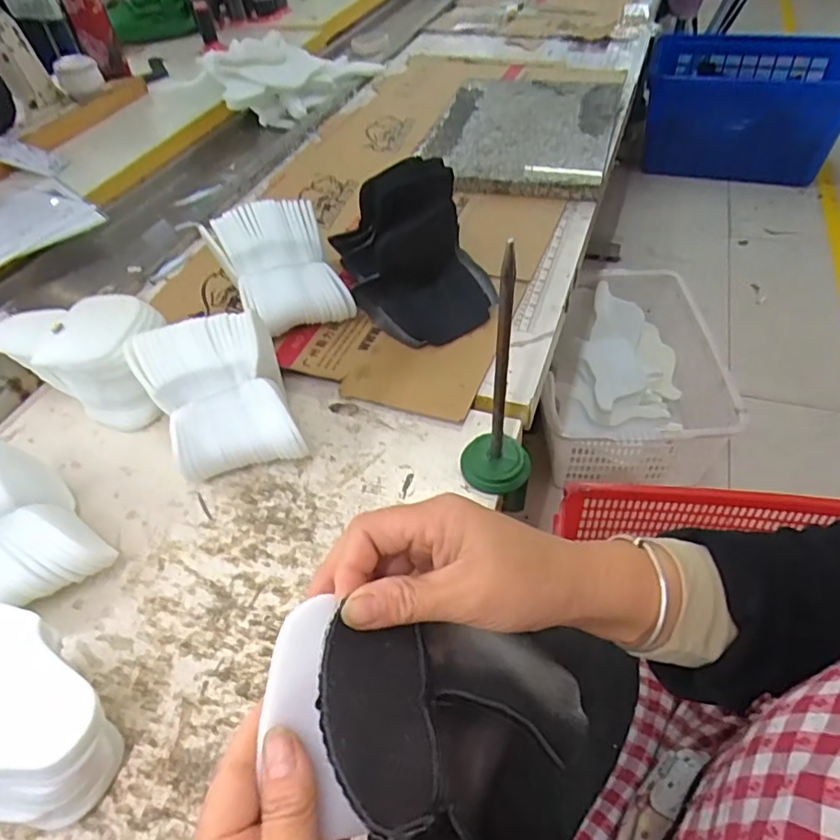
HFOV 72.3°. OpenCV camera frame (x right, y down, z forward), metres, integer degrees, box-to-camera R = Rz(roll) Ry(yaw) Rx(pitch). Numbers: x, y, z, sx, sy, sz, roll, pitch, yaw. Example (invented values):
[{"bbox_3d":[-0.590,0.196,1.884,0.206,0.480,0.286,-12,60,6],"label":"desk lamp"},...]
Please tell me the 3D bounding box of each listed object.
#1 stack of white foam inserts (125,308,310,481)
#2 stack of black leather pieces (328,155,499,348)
[{"bbox_3d":[-0.182,-0.016,0.539,0.121,0.109,0.138,-21,49,-13],"label":"stack of white foam inserts"},{"bbox_3d":[-0.012,-0.205,0.666,0.142,0.131,0.188,-17,49,-9],"label":"stack of black leather pieces"}]

